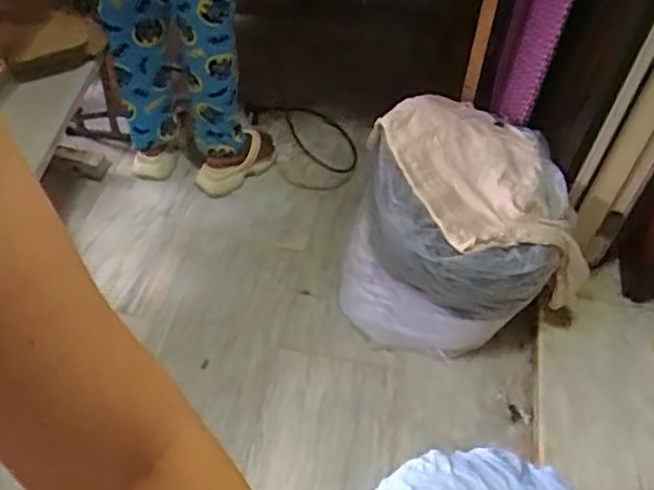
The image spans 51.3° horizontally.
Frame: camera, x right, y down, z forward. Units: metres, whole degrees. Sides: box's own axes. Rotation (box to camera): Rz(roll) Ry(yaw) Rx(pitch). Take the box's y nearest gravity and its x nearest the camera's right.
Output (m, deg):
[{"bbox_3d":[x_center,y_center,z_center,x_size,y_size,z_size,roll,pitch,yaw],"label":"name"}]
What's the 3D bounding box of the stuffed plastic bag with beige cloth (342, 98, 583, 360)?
[{"bbox_3d":[0.311,-0.043,1.610,0.512,0.387,0.487,6,49,-1],"label":"stuffed plastic bag with beige cloth"}]

